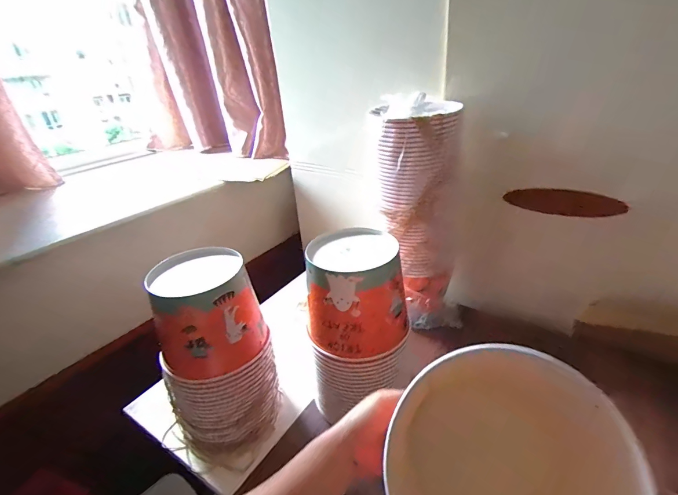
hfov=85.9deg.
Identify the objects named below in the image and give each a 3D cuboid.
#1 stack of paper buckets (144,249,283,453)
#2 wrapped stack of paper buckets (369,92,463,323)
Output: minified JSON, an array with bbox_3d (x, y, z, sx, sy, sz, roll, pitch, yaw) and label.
[{"bbox_3d":[-0.185,0.155,0.550,0.153,0.261,0.137,-15,29,-18],"label":"stack of paper buckets"},{"bbox_3d":[0.152,-0.055,0.696,0.140,0.411,0.131,5,29,17],"label":"wrapped stack of paper buckets"}]

